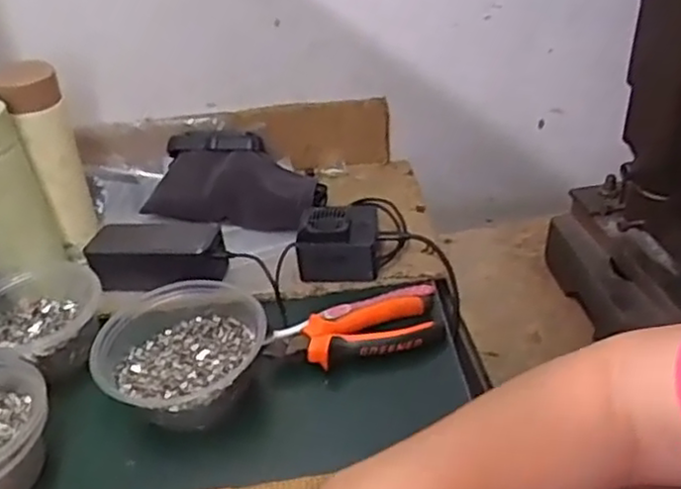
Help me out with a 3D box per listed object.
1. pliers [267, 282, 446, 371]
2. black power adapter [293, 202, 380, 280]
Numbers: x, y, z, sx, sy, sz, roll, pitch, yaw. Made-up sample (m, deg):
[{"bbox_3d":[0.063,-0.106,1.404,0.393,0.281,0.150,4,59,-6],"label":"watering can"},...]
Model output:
[{"bbox_3d":[0.016,0.073,0.606,0.157,0.018,0.070,-14,40,-13],"label":"pliers"},{"bbox_3d":[-0.001,-0.003,0.679,0.074,0.060,0.064,-1,37,9],"label":"black power adapter"}]

